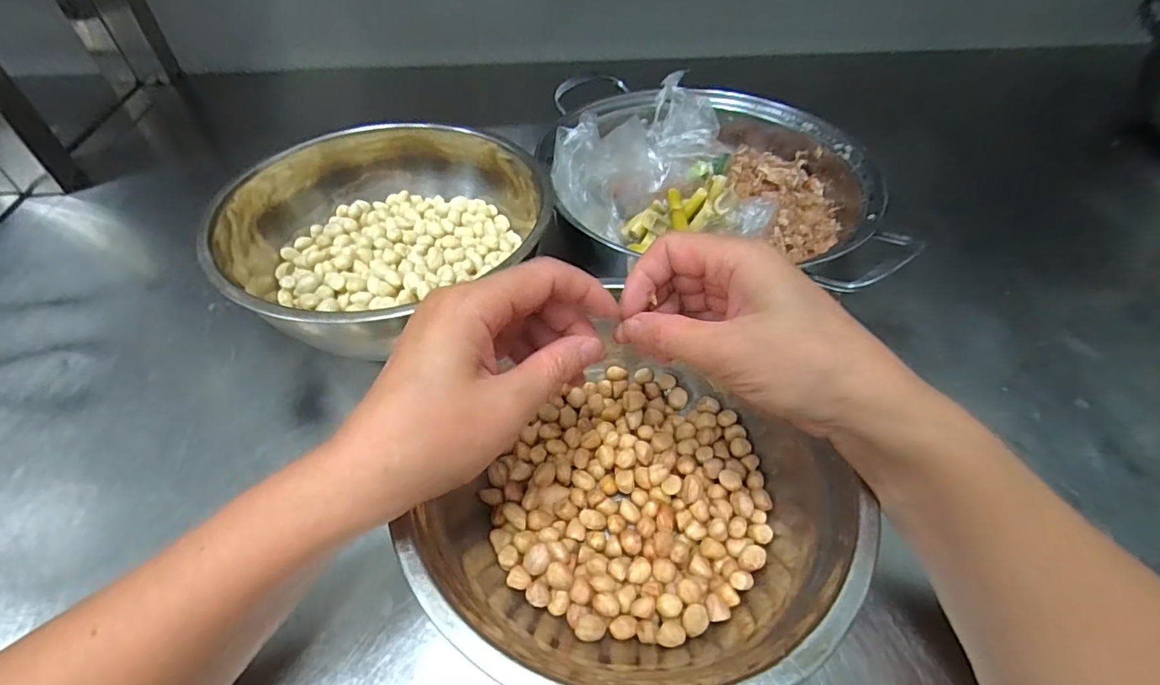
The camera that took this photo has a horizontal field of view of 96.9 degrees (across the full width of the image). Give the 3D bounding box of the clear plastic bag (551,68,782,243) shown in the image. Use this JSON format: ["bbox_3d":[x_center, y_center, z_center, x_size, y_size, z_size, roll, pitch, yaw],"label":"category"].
[{"bbox_3d":[0.064,-0.172,0.449,0.168,0.063,0.176,-1,49,-3],"label":"clear plastic bag"}]

